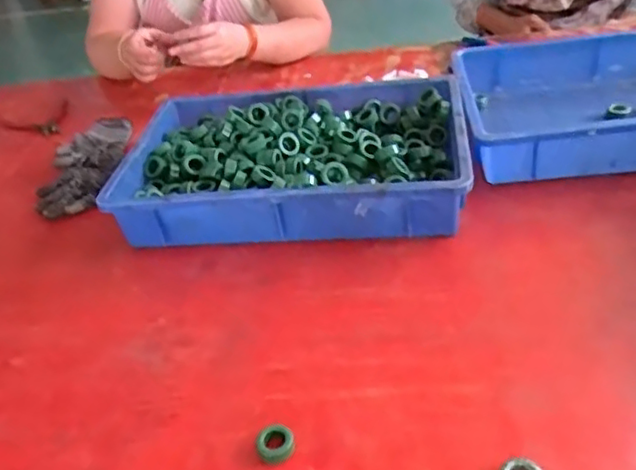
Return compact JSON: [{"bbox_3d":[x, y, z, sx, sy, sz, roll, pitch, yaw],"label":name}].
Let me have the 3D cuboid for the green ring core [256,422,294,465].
[{"bbox_3d":[-0.036,0.173,0.530,0.030,0.012,0.032,-7,36,5],"label":"green ring core"}]

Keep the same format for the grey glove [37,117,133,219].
[{"bbox_3d":[-0.353,-0.125,0.991,0.083,0.034,0.278,-5,36,7],"label":"grey glove"}]

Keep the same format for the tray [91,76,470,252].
[{"bbox_3d":[-0.029,-0.101,0.844,0.432,0.086,0.309,-2,37,11],"label":"tray"}]

